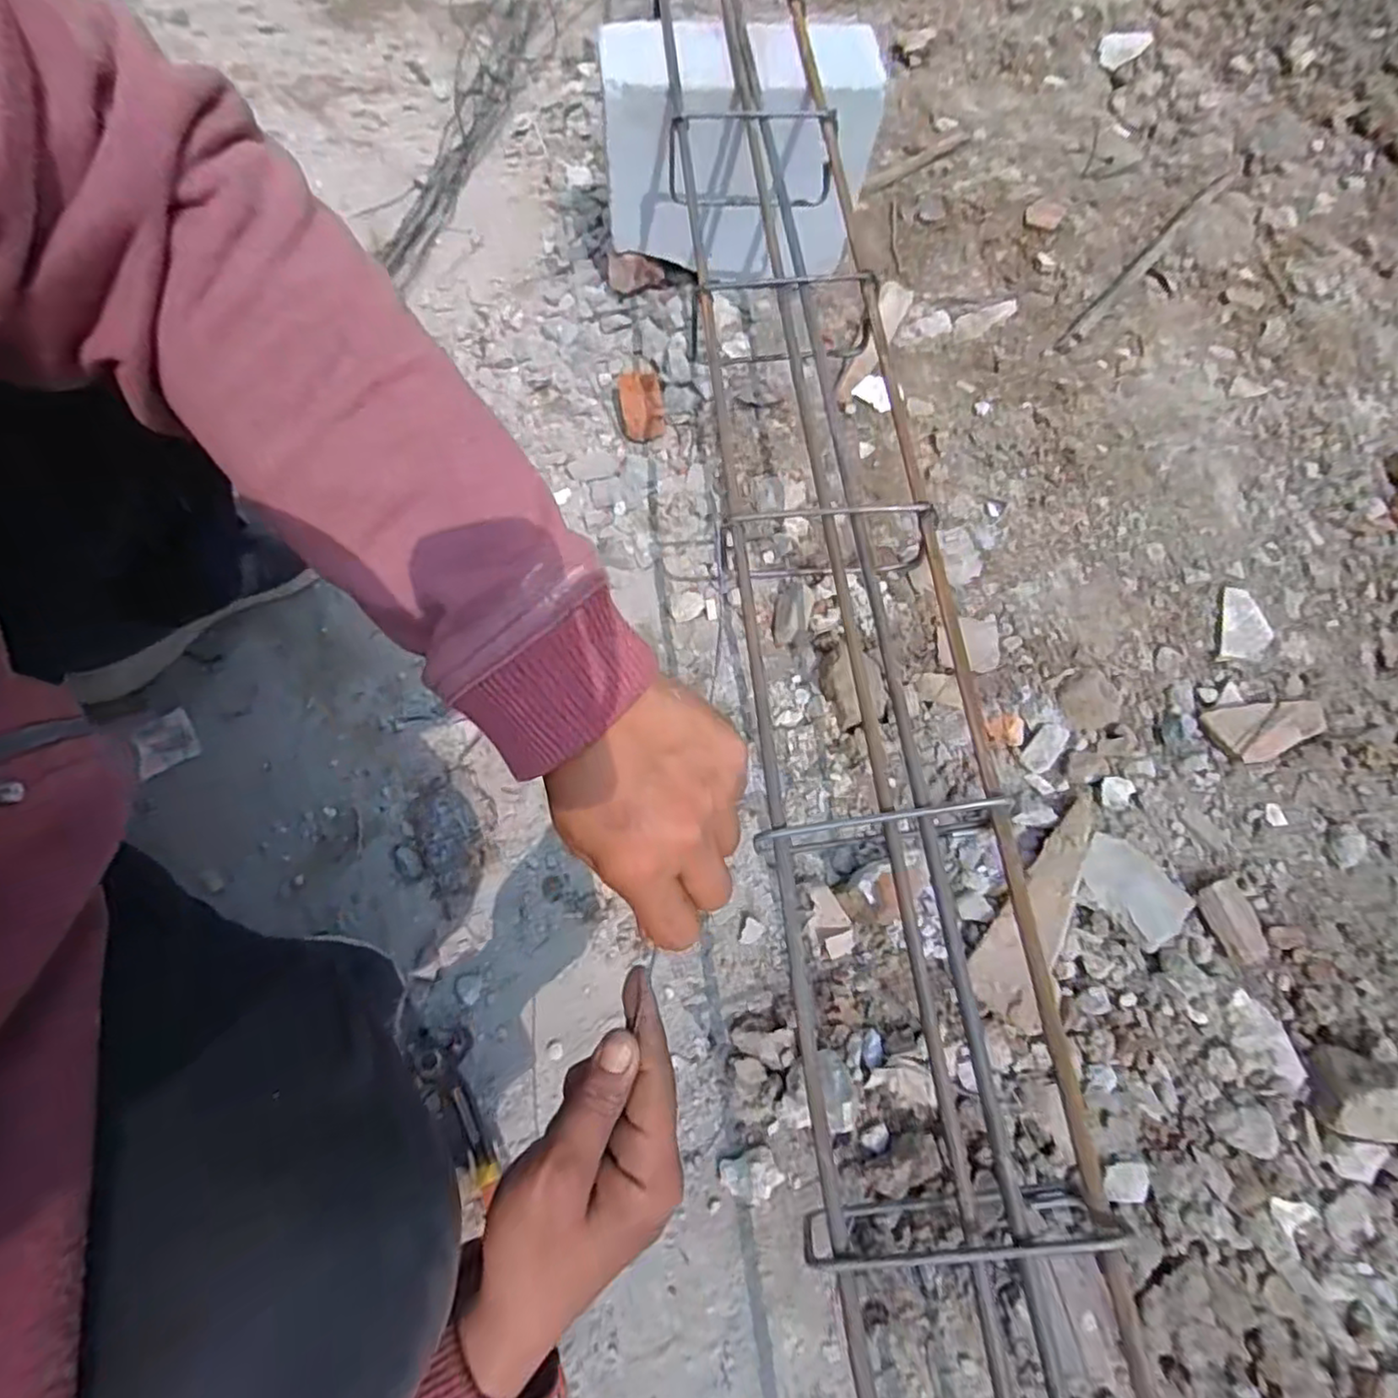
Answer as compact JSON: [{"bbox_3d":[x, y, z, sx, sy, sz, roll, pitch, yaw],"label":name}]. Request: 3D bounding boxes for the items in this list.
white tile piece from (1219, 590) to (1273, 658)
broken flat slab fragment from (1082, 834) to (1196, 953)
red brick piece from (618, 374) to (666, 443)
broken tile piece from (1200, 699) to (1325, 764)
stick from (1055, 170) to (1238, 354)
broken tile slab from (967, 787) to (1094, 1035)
[{"bbox_3d":[0.496,-0.065,0.604,0.043,0.005,0.074,17,68,8],"label":"white tile piece"},{"bbox_3d":[0.335,0.146,0.516,0.054,0.007,0.080,-38,71,-14],"label":"broken flat slab fragment"},{"bbox_3d":[-0.061,-0.312,0.709,0.044,0.035,0.056,-10,67,-3],"label":"red brick piece"},{"bbox_3d":[0.485,0.026,0.566,0.105,0.009,0.045,-9,67,-3],"label":"broken tile piece"},{"bbox_3d":[0.538,-0.529,0.788,0.018,0.019,0.428,39,71,16],"label":"stick"},{"bbox_3d":[0.257,0.147,0.505,0.054,0.029,0.191,26,69,11],"label":"broken tile slab"}]

